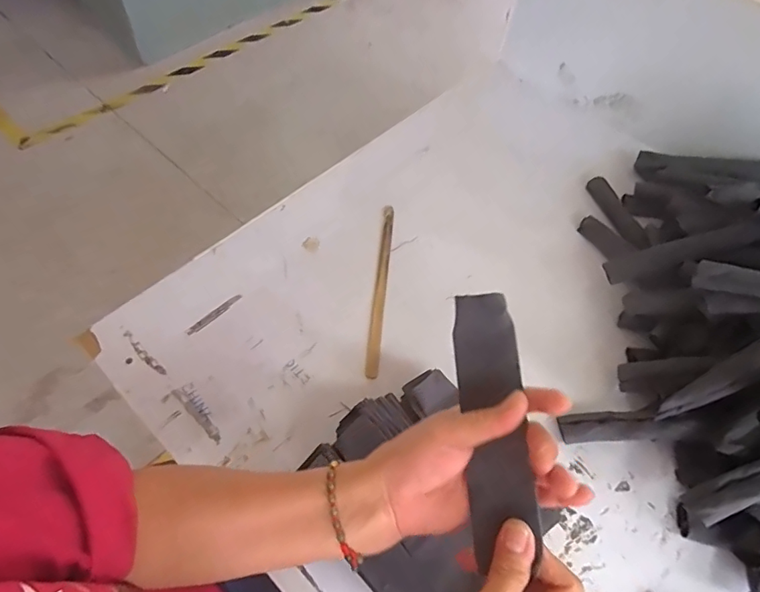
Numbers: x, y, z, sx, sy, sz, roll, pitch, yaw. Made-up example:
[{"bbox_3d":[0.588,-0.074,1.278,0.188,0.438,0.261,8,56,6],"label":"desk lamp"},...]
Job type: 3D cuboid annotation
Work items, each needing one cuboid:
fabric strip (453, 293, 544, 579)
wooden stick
[{"bbox_3d":[0.078,0.083,0.329,0.043,0.009,0.172,-8,74,17],"label":"fabric strip"},{"bbox_3d":[0.002,-0.016,0.651,0.019,0.007,0.270,6,59,1],"label":"wooden stick"}]

